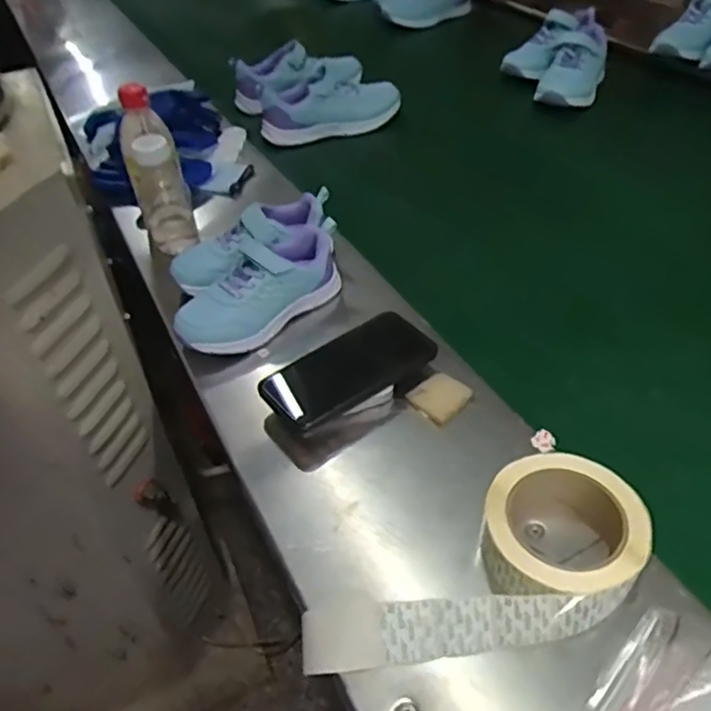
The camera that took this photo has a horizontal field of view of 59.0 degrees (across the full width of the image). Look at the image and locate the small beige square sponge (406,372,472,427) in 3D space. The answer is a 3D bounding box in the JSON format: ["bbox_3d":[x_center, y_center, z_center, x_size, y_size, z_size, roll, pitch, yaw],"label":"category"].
[{"bbox_3d":[0.079,0.038,0.577,0.053,0.011,0.041,-34,51,-26],"label":"small beige square sponge"}]

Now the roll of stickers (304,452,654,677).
[{"bbox_3d":[0.103,0.153,0.433,0.215,0.047,0.111,-27,48,-20],"label":"roll of stickers"}]

